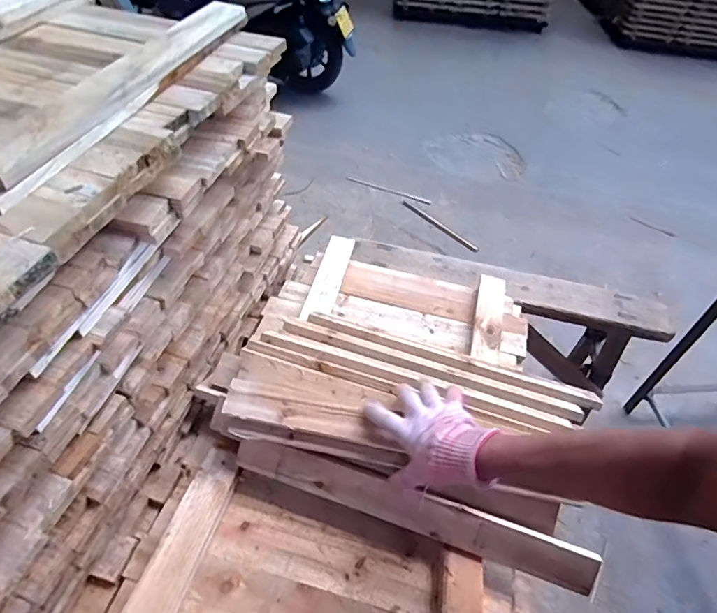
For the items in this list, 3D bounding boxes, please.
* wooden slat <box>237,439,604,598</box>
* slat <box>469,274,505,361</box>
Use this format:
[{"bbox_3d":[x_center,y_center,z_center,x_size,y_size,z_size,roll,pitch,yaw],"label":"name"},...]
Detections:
[{"bbox_3d":[0.063,0.274,0.622,0.485,0.060,0.021,16,7,10],"label":"wooden slat"},{"bbox_3d":[0.261,0.025,0.917,0.055,0.037,0.226,14,49,8],"label":"slat"}]

